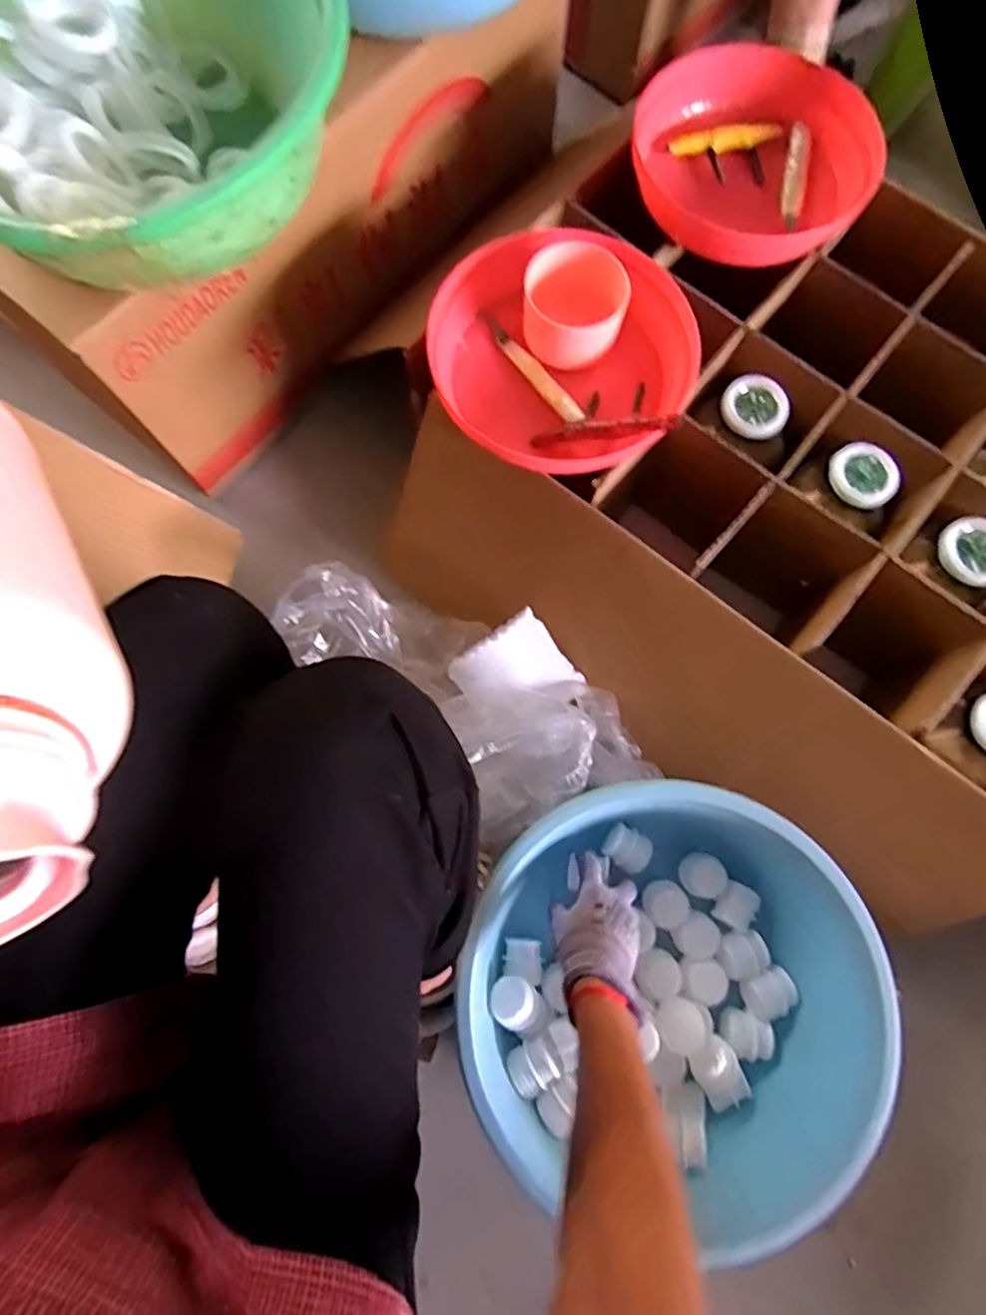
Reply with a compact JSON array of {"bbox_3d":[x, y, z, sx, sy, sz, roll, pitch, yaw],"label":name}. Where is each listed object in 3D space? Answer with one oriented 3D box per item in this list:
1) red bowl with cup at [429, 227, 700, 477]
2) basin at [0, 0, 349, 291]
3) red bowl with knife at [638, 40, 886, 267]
[{"bbox_3d":[0.065,-0.271,0.574,0.227,0.079,0.218,0,78,0],"label":"red bowl with cup"},{"bbox_3d":[-0.287,-0.438,0.497,0.329,0.132,0.359,0,78,0],"label":"basin"},{"bbox_3d":[0.262,-0.502,0.638,0.237,0.055,0.224,0,78,0],"label":"red bowl with knife"}]

